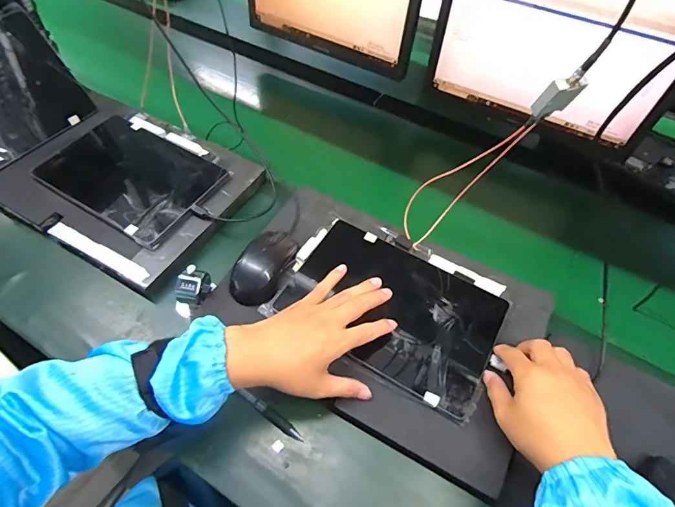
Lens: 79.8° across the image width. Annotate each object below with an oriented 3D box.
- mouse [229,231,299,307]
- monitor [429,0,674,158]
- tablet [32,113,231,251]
[{"bbox_3d":[-0.094,0.012,0.517,0.059,0.030,0.104,23,56,13],"label":"mouse"},{"bbox_3d":[0.333,-0.317,0.615,0.358,0.254,0.042,28,57,16],"label":"monitor"},{"bbox_3d":[-0.305,-0.125,0.614,0.247,0.019,0.183,28,57,16],"label":"tablet"}]

